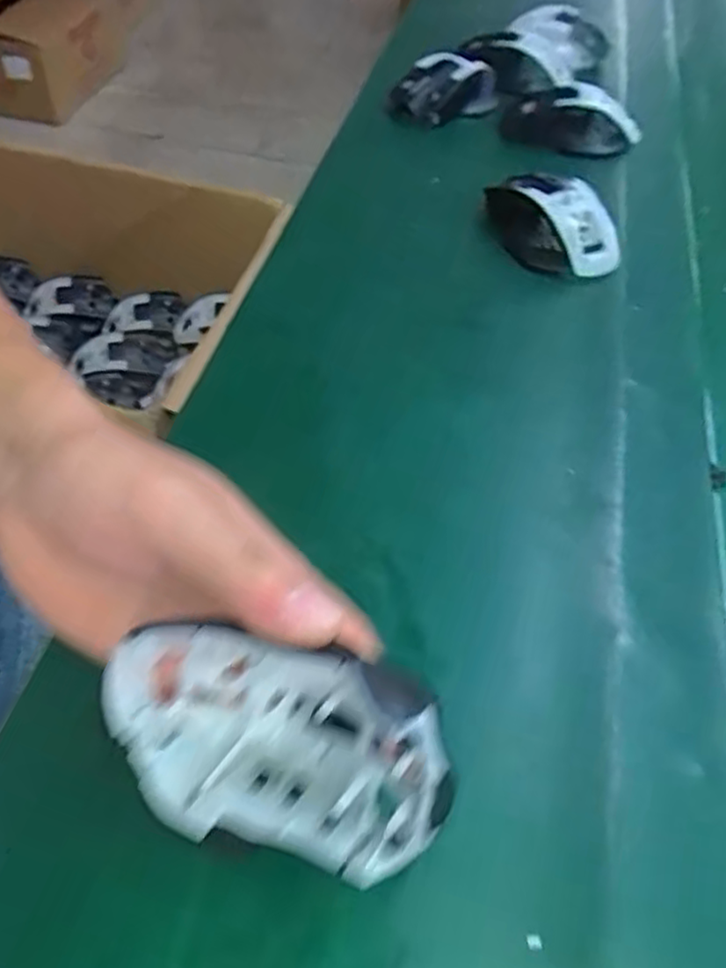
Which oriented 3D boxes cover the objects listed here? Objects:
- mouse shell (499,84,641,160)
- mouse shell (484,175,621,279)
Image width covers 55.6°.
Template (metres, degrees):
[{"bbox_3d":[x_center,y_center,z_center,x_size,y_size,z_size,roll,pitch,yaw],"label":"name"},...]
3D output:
[{"bbox_3d":[0.178,-0.311,0.597,0.118,0.047,0.034,16,53,14],"label":"mouse shell"},{"bbox_3d":[0.136,-0.189,0.499,0.062,0.044,0.107,-21,54,-16],"label":"mouse shell"}]

